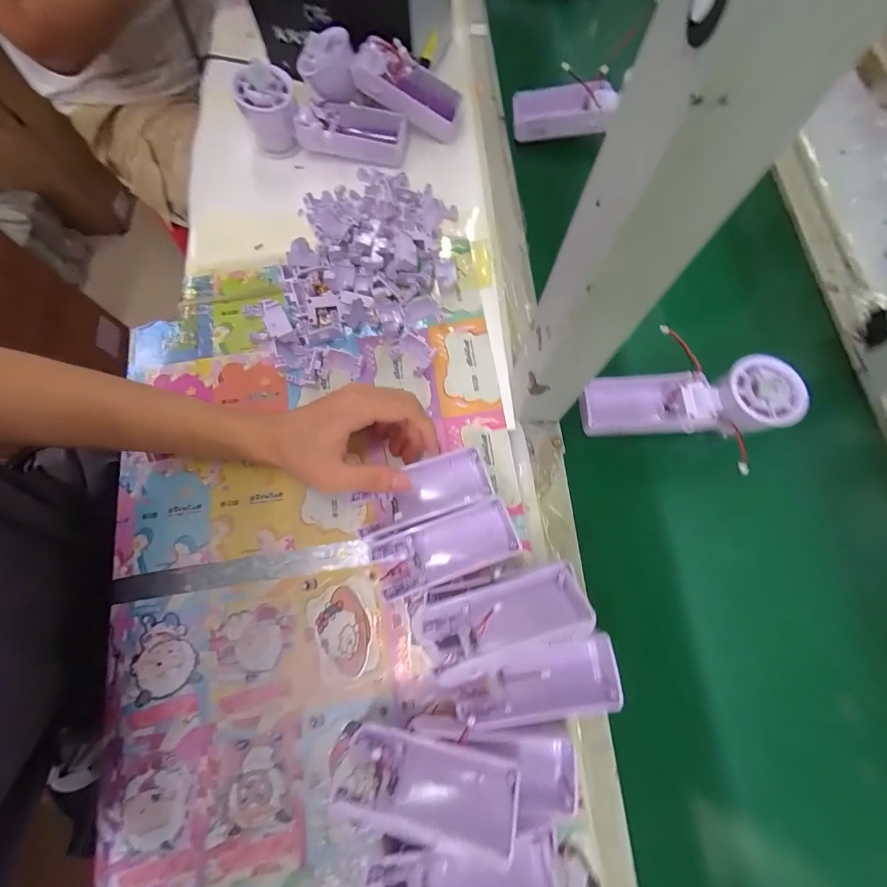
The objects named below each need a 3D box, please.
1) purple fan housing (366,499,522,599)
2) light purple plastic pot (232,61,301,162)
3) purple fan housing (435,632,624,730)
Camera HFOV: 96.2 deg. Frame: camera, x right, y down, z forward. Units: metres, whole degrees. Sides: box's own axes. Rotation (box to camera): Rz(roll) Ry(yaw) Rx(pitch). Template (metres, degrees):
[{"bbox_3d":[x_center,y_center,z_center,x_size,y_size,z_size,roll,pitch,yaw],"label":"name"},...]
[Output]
[{"bbox_3d":[0.000,0.080,0.304,0.107,0.028,0.046,-17,75,-5],"label":"purple fan housing"},{"bbox_3d":[-0.179,-0.343,0.420,0.055,0.071,0.056,0,74,-1],"label":"light purple plastic pot"},{"bbox_3d":[0.061,0.166,0.278,0.120,0.029,0.042,-8,75,-2],"label":"purple fan housing"}]

